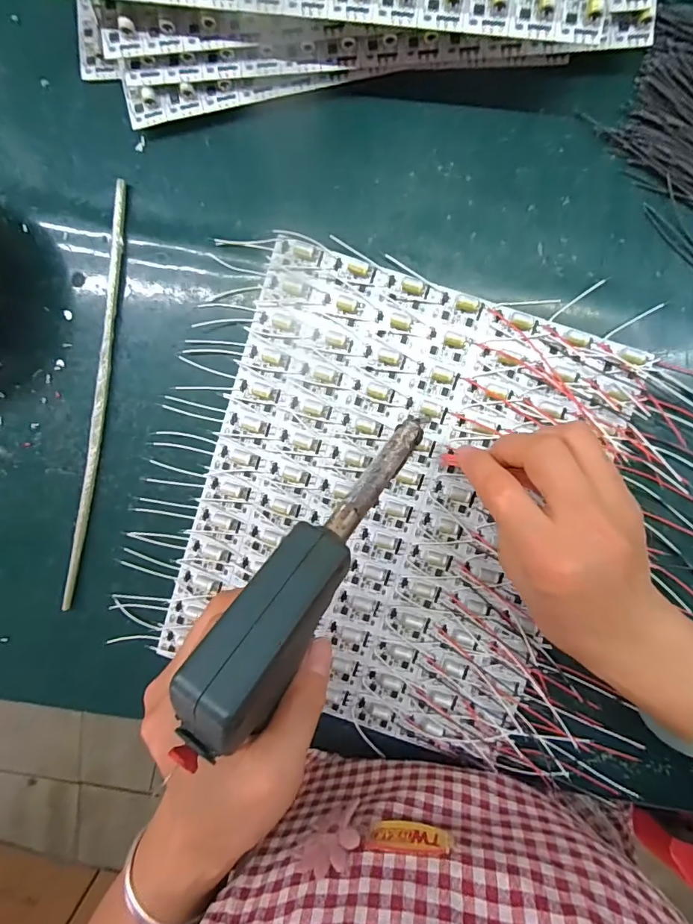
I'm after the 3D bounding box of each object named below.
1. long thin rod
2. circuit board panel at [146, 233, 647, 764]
[{"bbox_3d":[-0.165,-0.037,0.300,0.010,0.007,0.277,11,96,2],"label":"long thin rod"},{"bbox_3d":[0.029,0.032,0.292,0.245,0.009,0.278,19,97,1],"label":"circuit board panel"}]

